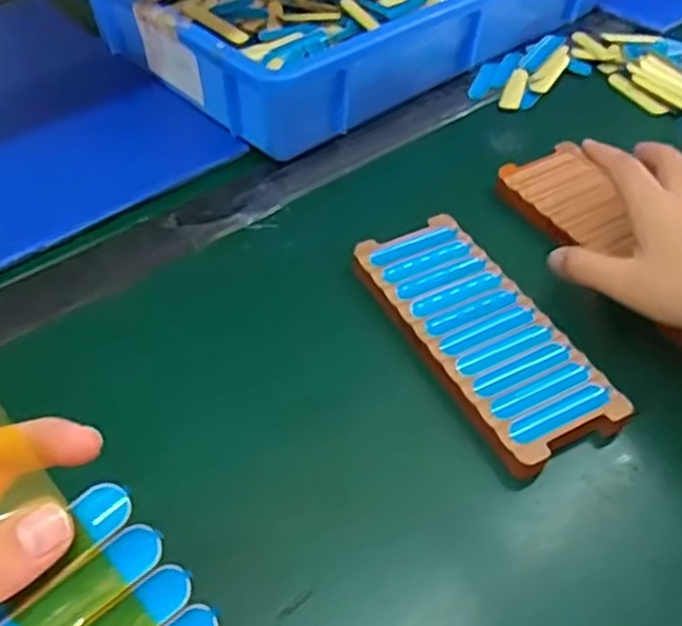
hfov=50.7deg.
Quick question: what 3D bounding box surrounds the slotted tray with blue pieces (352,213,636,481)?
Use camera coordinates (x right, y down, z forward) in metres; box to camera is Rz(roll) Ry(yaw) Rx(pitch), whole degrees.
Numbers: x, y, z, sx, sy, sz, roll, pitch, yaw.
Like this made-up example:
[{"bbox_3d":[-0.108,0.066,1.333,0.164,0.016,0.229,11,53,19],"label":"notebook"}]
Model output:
[{"bbox_3d":[0.079,0.014,0.418,0.078,0.020,0.172,-21,53,-20],"label":"slotted tray with blue pieces"}]

